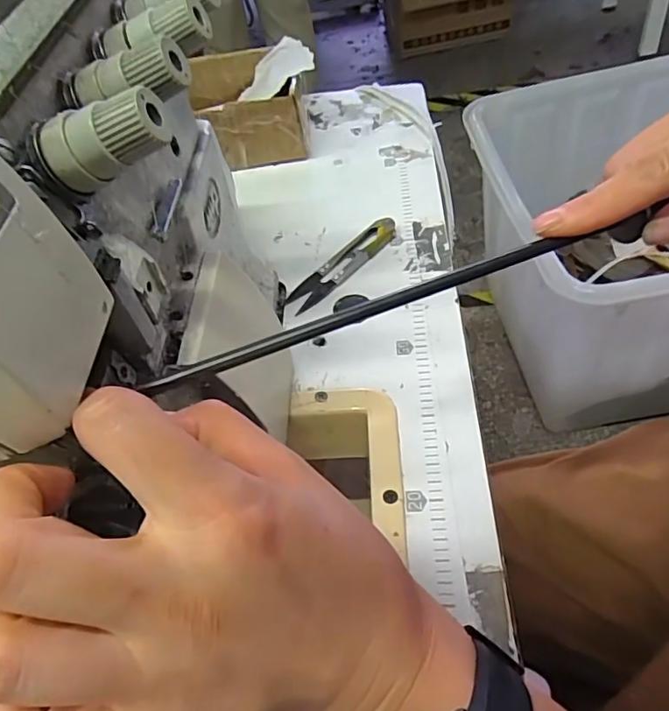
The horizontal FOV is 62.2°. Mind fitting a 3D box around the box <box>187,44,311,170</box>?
[{"bbox_3d":[-0.080,-0.223,0.494,0.088,0.068,0.114,-14,51,-2],"label":"box"}]

